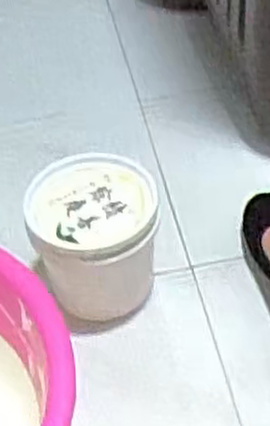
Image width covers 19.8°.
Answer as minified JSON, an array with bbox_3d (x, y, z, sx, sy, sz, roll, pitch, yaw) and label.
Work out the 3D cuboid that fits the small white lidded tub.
[{"bbox_3d":[-0.037,0.033,0.769,0.115,0.129,0.125,-3,45,3],"label":"small white lidded tub"}]

